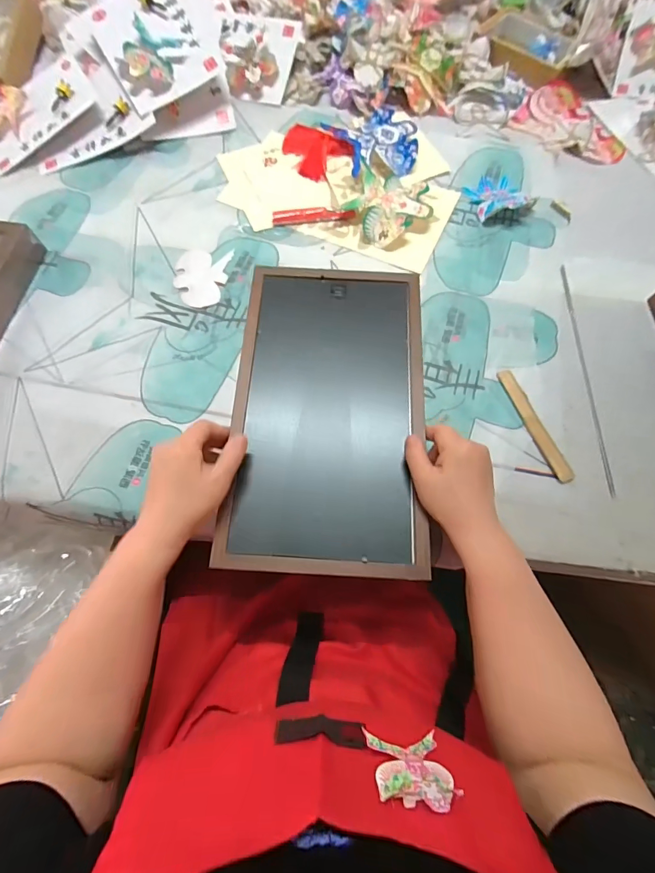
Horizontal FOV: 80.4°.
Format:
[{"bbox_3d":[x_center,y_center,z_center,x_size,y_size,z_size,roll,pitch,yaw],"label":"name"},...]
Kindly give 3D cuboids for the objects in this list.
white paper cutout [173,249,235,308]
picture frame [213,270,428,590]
[{"bbox_3d":[-0.171,-0.214,0.521,0.070,0.004,0.093,5,70,3],"label":"white paper cutout"},{"bbox_3d":[0.003,-0.038,0.412,0.196,0.014,0.345,3,71,1],"label":"picture frame"}]

